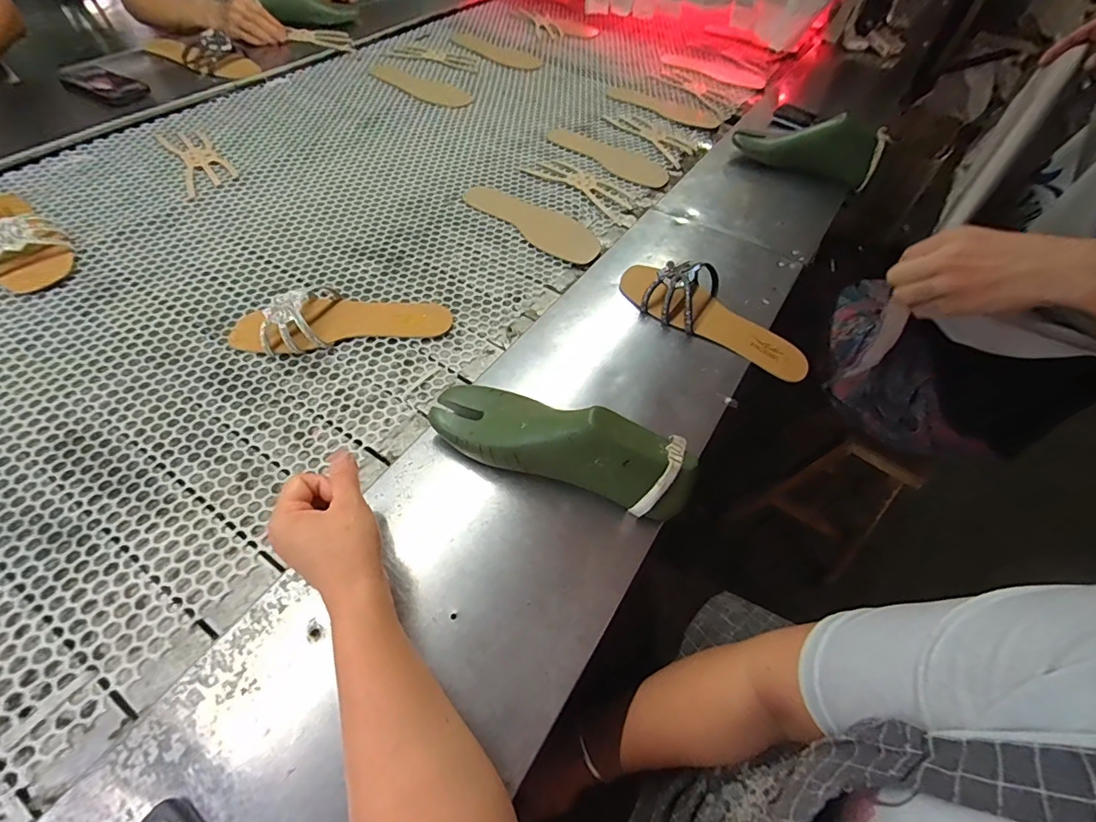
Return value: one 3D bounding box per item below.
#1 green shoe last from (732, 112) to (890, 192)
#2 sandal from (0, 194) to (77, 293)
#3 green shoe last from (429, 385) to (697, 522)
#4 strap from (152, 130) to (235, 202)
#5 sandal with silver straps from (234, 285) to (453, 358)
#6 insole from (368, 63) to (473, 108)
[{"bbox_3d":[0.424,-0.438,0.797,0.221,0.087,0.066,15,53,5],"label":"green shoe last"},{"bbox_3d":[-0.704,-0.239,0.628,0.233,0.048,0.090,39,60,22],"label":"sandal"},{"bbox_3d":[0.008,0.022,0.437,0.250,0.087,0.076,21,54,10],"label":"green shoe last"},{"bbox_3d":[-0.565,-0.406,0.784,0.079,0.005,0.199,-28,61,-22],"label":"strap"},{"bbox_3d":[-0.250,-0.125,0.587,0.250,0.049,0.107,-4,54,-7],"label":"sandal with silver straps"},{"bbox_3d":[-0.277,-0.680,1.012,0.250,0.015,0.072,28,58,14],"label":"insole"}]

